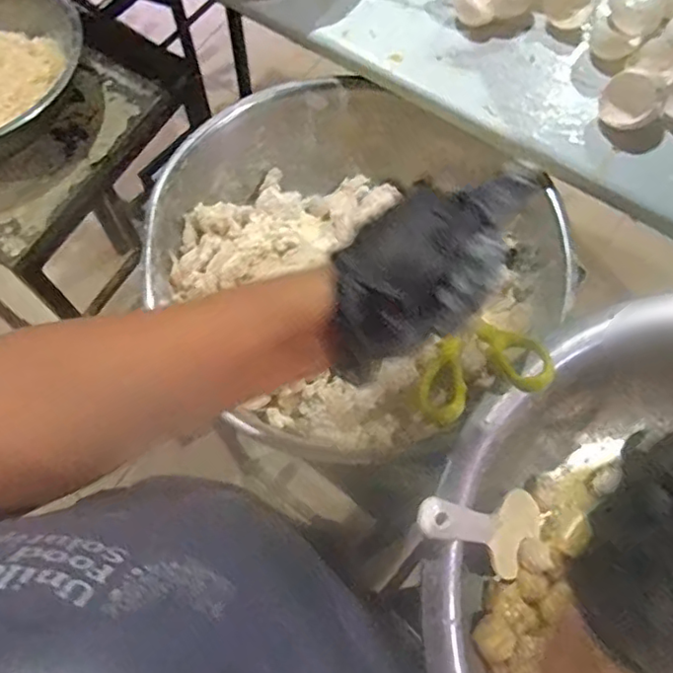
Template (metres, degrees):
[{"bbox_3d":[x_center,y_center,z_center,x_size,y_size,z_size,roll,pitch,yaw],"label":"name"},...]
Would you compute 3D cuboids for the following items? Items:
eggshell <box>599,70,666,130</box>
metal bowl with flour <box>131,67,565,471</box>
[{"bbox_3d":[0.211,-0.168,0.437,0.040,0.034,0.027,37,72,13],"label":"eggshell"},{"bbox_3d":[0.018,-0.063,0.487,0.270,0.085,0.299,-42,74,-16],"label":"metal bowl with flour"}]

